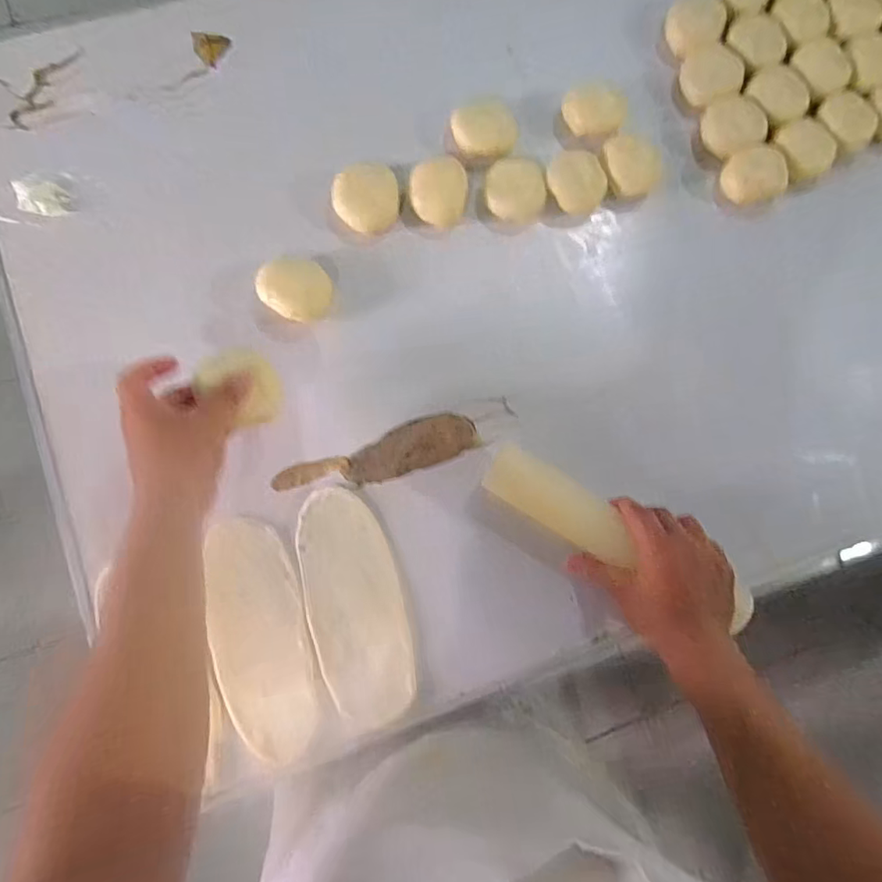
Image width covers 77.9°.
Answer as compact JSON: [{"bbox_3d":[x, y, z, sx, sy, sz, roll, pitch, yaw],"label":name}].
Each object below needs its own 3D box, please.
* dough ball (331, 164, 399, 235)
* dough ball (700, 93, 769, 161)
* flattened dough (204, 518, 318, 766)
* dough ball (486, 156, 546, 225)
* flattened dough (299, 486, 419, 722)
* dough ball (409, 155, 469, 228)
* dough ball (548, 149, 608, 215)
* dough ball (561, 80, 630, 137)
[{"bbox_3d":[-0.073,-0.245,0.552,0.065,0.024,0.062,1,82,-5],"label":"dough ball"},{"bbox_3d":[0.322,-0.348,0.604,0.063,0.025,0.066,1,82,-5],"label":"dough ball"},{"bbox_3d":[-0.164,0.176,0.493,0.080,0.009,0.209,-11,83,-7],"label":"flattened dough"},{"bbox_3d":[0.078,-0.261,0.573,0.060,0.031,0.058,1,82,-5],"label":"dough ball"},{"bbox_3d":[-0.079,0.150,0.505,0.086,0.014,0.207,-12,83,-7],"label":"flattened dough"},{"bbox_3d":[-0.002,-0.259,0.558,0.057,0.031,0.062,1,82,-5],"label":"dough ball"},{"bbox_3d":[0.143,-0.271,0.578,0.061,0.032,0.053,39,80,1],"label":"dough ball"},{"bbox_3d":[0.169,-0.367,0.602,0.074,0.032,0.053,-17,84,-8],"label":"dough ball"}]

